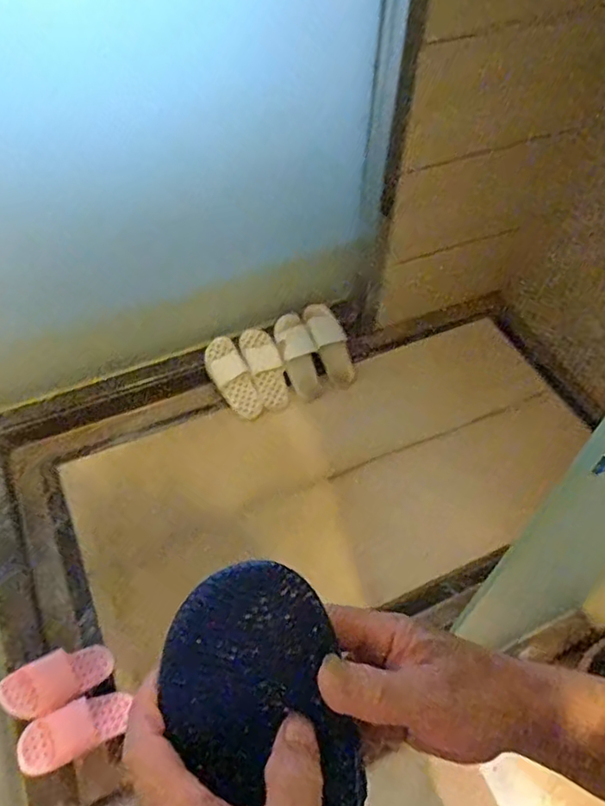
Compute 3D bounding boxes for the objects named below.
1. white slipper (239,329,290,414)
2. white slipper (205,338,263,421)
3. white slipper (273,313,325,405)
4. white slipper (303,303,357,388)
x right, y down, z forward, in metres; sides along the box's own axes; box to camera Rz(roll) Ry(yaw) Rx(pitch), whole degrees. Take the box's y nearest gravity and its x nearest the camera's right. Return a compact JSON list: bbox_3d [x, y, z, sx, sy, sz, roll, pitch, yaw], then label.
[{"bbox_3d":[-0.109,-0.101,1.770,0.099,0.254,0.042,-25,14,-21],"label":"white slipper"},{"bbox_3d":[-0.205,-0.071,1.747,0.102,0.052,0.249,-28,95,-2],"label":"white slipper"},{"bbox_3d":[-0.004,-0.136,1.777,0.109,0.269,0.048,-24,15,-20],"label":"white slipper"},{"bbox_3d":[0.093,-0.179,1.814,0.102,0.044,0.268,-29,101,-23],"label":"white slipper"}]

